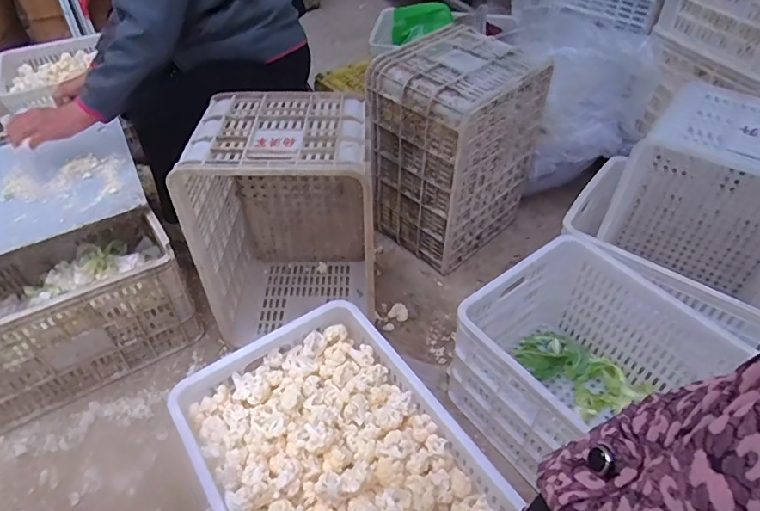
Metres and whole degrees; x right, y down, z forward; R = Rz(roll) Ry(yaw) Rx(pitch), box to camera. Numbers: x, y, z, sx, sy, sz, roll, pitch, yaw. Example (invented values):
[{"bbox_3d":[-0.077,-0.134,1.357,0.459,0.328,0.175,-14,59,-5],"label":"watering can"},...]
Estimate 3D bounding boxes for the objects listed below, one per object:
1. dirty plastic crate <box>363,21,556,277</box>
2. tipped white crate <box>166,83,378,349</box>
[{"bbox_3d":[0.197,-0.279,1.337,0.298,0.500,0.382,32,52,29],"label":"dirty plastic crate"},{"bbox_3d":[-0.195,-0.065,1.125,0.355,0.516,0.315,0,44,0],"label":"tipped white crate"}]

